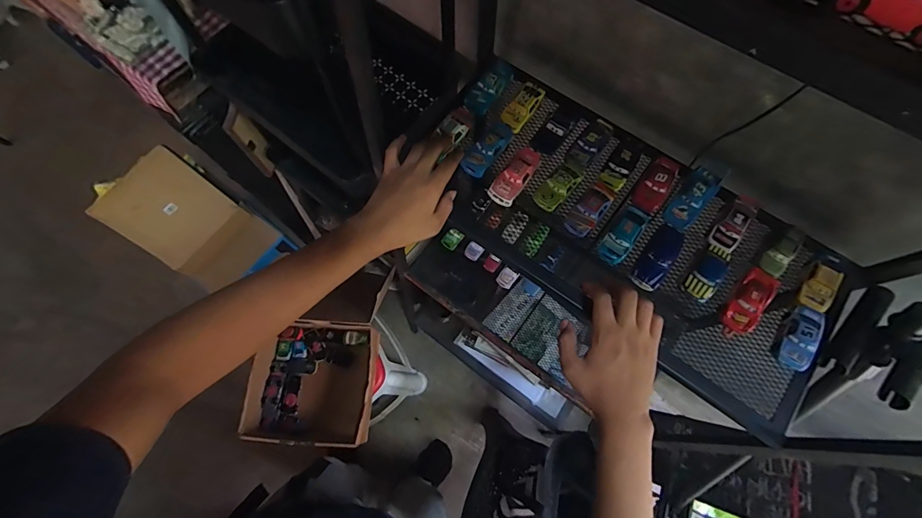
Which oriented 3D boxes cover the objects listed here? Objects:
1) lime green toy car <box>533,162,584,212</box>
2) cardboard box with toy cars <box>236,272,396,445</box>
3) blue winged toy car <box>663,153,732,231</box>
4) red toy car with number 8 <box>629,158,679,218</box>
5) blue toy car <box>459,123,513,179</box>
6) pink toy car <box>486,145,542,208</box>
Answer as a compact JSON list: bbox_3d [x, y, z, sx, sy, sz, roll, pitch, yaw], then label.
[{"bbox_3d":[0.124,-0.093,0.505,0.033,0.020,0.069,41,77,12],"label":"lime green toy car"},{"bbox_3d":[-0.344,0.285,0.947,0.274,0.093,0.265,3,72,1],"label":"cardboard box with toy cars"},{"bbox_3d":[0.294,-0.083,0.497,0.035,0.024,0.103,38,76,11],"label":"blue winged toy car"},{"bbox_3d":[0.248,-0.096,0.504,0.035,0.018,0.082,34,75,10],"label":"red toy car with number 8"},{"bbox_3d":[0.035,-0.143,0.522,0.033,0.021,0.079,41,76,12],"label":"blue toy car"},{"bbox_3d":[0.071,-0.107,0.511,0.035,0.019,0.081,34,75,10],"label":"pink toy car"}]

